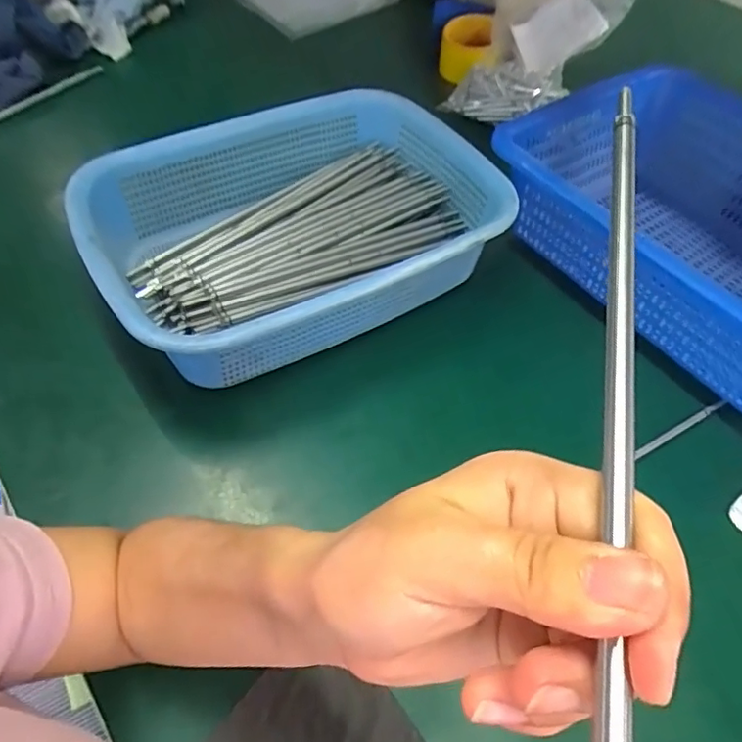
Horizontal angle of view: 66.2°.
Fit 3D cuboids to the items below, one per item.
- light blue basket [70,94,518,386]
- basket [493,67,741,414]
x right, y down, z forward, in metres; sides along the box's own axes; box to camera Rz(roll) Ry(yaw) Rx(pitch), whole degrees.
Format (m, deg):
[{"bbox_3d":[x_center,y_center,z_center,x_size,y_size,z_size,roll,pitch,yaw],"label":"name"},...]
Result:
[{"bbox_3d":[-0.060,-0.121,0.509,0.342,0.111,0.225,-26,60,-20],"label":"light blue basket"},{"bbox_3d":[0.317,-0.130,0.523,0.276,0.110,0.348,-32,62,-23],"label":"basket"}]

